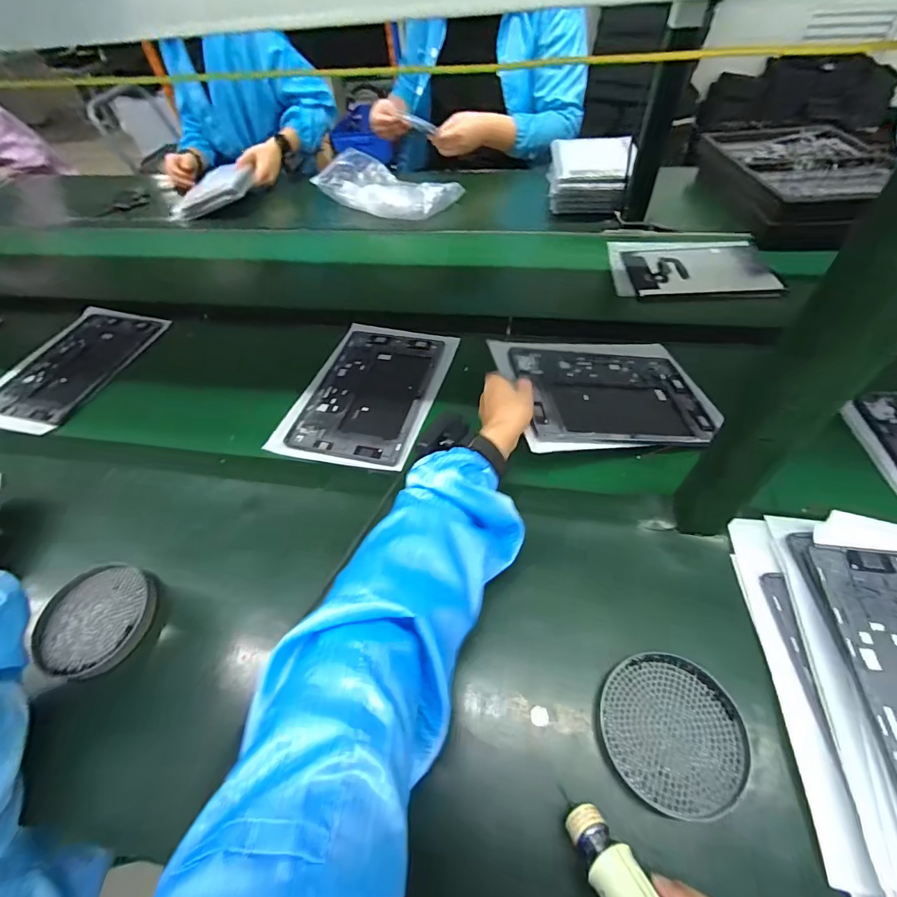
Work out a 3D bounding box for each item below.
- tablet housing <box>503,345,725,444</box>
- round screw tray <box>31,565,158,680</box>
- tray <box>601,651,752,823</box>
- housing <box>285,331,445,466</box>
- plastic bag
[{"bbox_3d":[0.216,-0.074,0.567,0.253,0.011,0.180,0,50,-12],"label":"tablet housing"},{"bbox_3d":[-0.377,0.182,0.454,0.116,0.020,0.108,-2,51,3],"label":"round screw tray"},{"bbox_3d":[0.188,0.235,0.356,0.108,0.012,0.112,-2,51,3],"label":"tray"},{"bbox_3d":[-0.117,-0.090,0.643,0.165,0.007,0.260,10,53,12],"label":"housing"},{"bbox_3d":[-0.159,-0.648,1.040,0.331,0.076,0.213,30,59,25],"label":"plastic bag"}]

